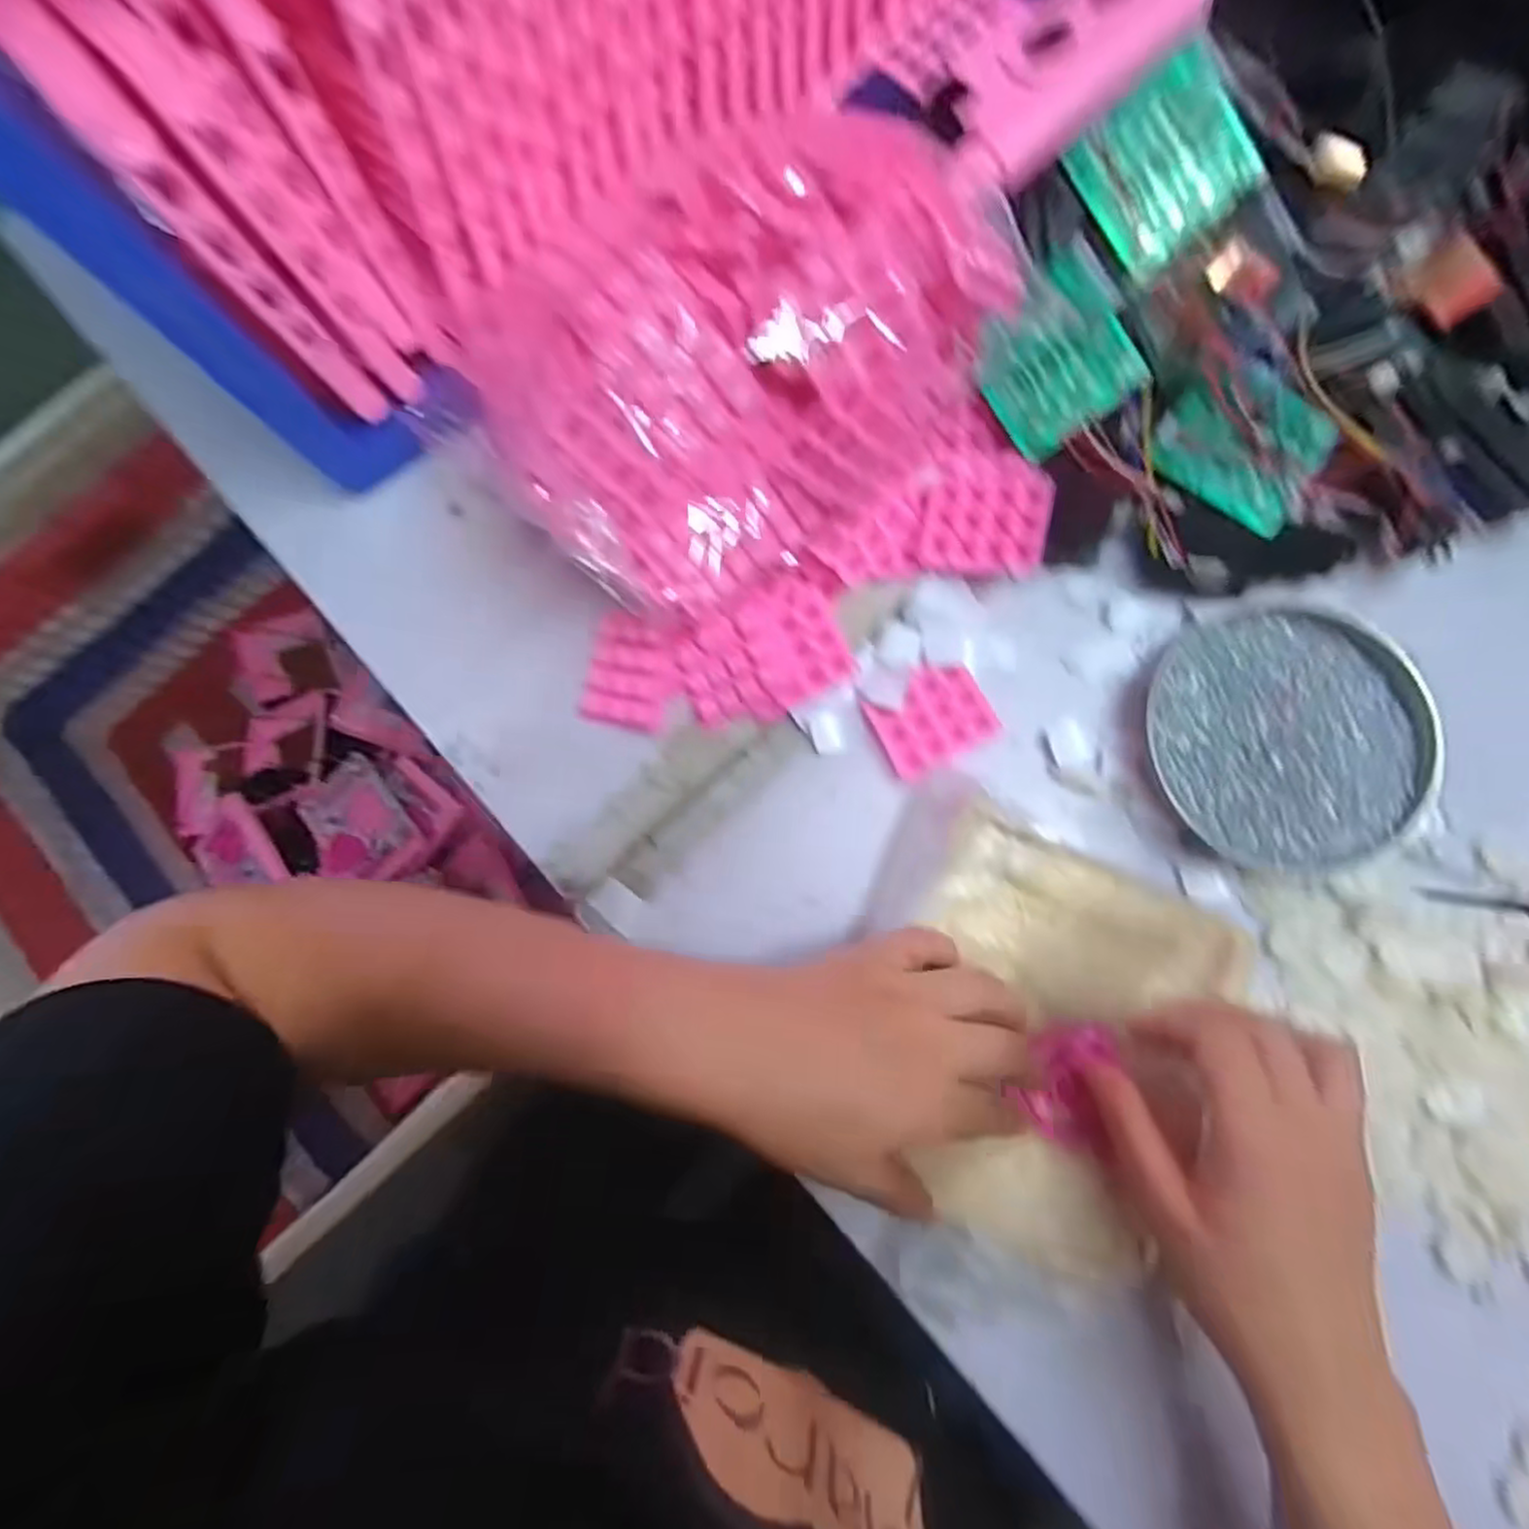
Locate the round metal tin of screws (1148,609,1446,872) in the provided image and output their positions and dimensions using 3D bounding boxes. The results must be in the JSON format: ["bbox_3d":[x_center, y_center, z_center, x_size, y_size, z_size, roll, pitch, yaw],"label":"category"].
[{"bbox_3d":[0.267,-0.014,0.356,0.126,0.016,0.126,0,82,3],"label":"round metal tin of screws"}]

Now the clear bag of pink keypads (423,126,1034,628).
[{"bbox_3d":[-0.010,-0.174,0.331,0.228,0.108,0.143,-40,81,-2],"label":"clear bag of pink keypads"}]

